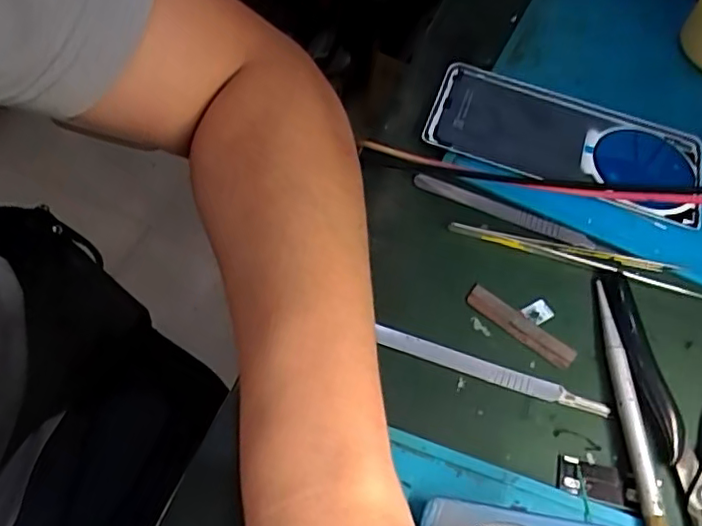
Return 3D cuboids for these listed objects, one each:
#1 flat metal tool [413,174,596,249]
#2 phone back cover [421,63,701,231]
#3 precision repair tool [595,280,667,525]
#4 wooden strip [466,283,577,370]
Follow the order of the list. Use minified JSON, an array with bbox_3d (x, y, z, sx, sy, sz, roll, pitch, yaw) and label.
[{"bbox_3d":[0.084,-0.030,0.329,0.102,0.004,0.012,22,58,9],"label":"flat metal tool"},{"bbox_3d":[0.130,-0.074,0.358,0.163,0.013,0.078,18,58,7],"label":"phone back cover"},{"bbox_3d":[0.126,0.071,0.268,0.009,0.010,0.138,4,57,-2],"label":"precision repair tool"},{"bbox_3d":[0.084,0.030,0.294,0.058,0.004,0.012,36,62,17],"label":"wooden strip"}]

